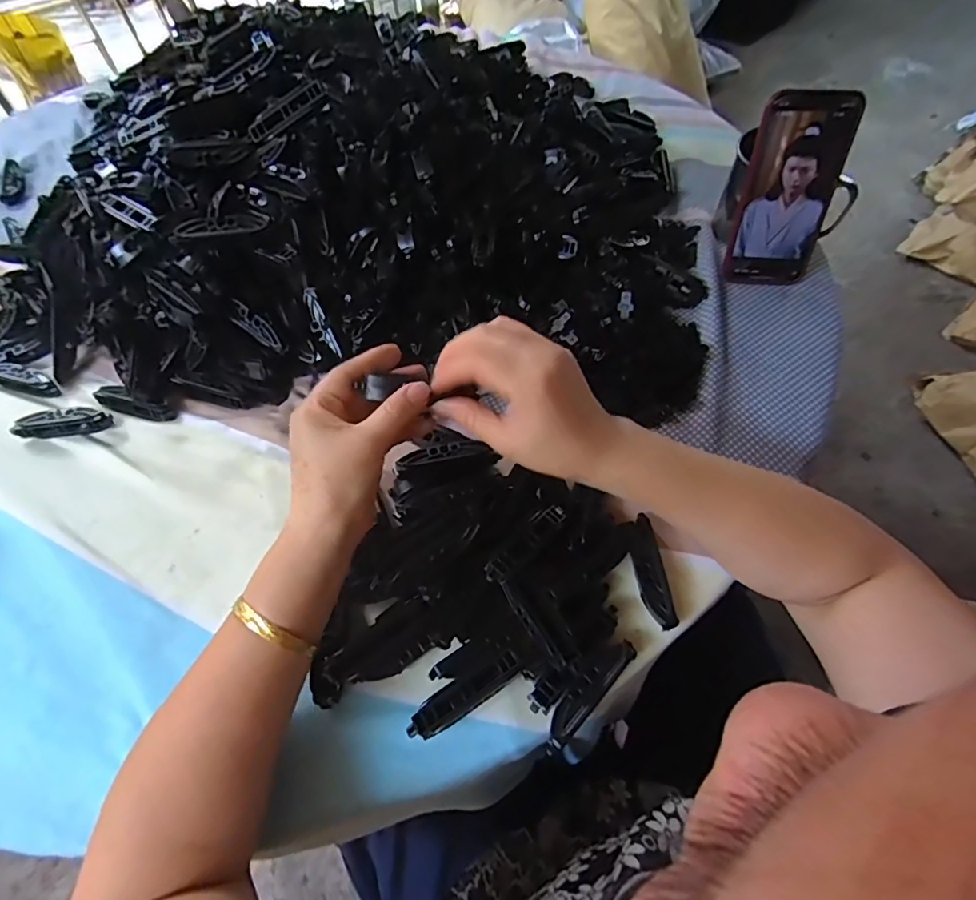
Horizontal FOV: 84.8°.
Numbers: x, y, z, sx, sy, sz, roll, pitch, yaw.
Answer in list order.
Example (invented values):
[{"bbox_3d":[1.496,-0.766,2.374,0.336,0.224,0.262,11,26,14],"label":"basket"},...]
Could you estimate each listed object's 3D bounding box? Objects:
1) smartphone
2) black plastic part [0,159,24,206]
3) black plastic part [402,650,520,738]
[{"bbox_3d":[0.270,-0.229,0.479,0.073,0.157,0.018,6,40,7],"label":"smartphone"},{"bbox_3d":[-0.604,-0.336,0.676,0.024,0.009,0.074,-12,73,-6],"label":"black plastic part"},{"bbox_3d":[-0.015,0.151,0.331,0.075,0.018,0.020,-27,61,-15],"label":"black plastic part"}]

